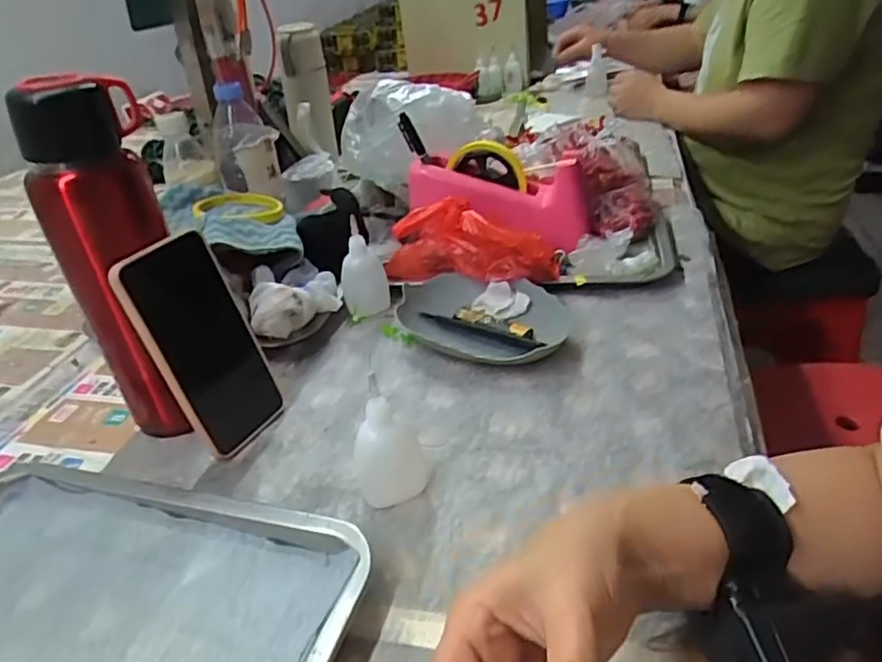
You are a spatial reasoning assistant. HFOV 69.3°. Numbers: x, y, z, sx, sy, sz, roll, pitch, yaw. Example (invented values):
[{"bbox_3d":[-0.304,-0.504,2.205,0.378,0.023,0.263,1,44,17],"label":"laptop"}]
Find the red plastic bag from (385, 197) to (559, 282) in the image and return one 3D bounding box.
[{"bbox_3d":[0.032,-0.095,0.648,0.174,0.071,0.082,8,35,22],"label":"red plastic bag"}]

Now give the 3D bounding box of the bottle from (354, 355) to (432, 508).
[{"bbox_3d":[-0.037,0.066,0.425,0.049,0.092,0.043,-13,33,-10],"label":"bottle"}]

